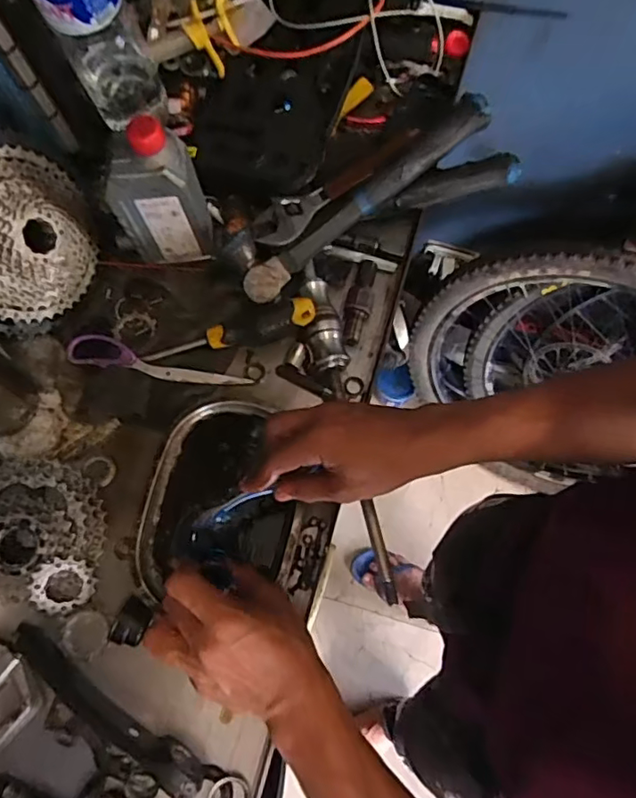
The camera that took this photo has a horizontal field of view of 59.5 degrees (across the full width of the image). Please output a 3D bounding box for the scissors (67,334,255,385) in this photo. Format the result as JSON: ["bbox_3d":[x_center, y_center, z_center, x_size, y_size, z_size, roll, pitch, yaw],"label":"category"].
[{"bbox_3d":[-0.169,-0.039,0.601,0.192,0.006,0.033,10,85,-5],"label":"scissors"}]

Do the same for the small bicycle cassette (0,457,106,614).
[{"bbox_3d":[-0.278,0.129,0.535,0.134,0.039,0.141,7,73,1],"label":"small bicycle cassette"}]

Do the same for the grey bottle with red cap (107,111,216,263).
[{"bbox_3d":[-0.159,-0.198,0.557,0.084,0.164,0.047,-7,74,-3],"label":"grey bottle with red cap"}]

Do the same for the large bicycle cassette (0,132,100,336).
[{"bbox_3d":[-0.290,-0.158,0.544,0.035,0.176,0.181,10,90,35],"label":"large bicycle cassette"}]

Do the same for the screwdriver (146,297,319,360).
[{"bbox_3d":[-0.092,-0.067,0.592,0.187,0.031,0.036,-14,73,14],"label":"screwdriver"}]

